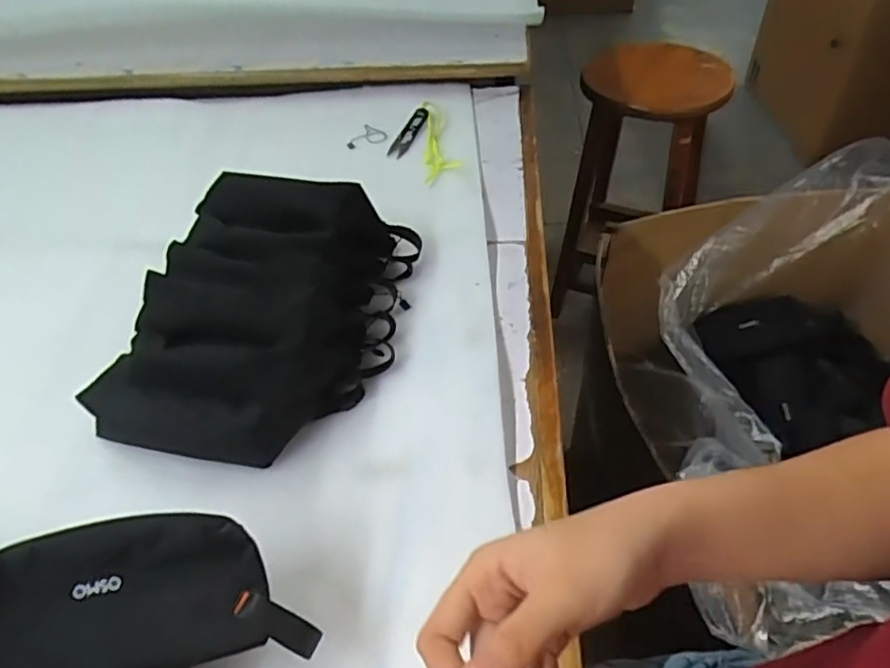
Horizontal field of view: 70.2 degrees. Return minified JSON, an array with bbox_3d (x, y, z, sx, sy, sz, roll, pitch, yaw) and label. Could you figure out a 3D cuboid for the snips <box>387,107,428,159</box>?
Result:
[{"bbox_3d":[-0.047,-0.252,0.786,0.024,0.016,0.096,15,49,15],"label":"snips"}]

